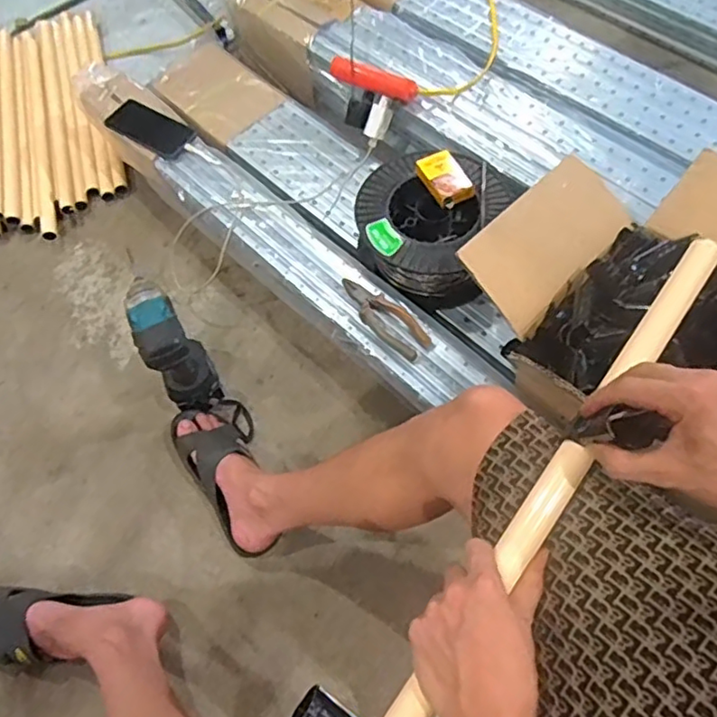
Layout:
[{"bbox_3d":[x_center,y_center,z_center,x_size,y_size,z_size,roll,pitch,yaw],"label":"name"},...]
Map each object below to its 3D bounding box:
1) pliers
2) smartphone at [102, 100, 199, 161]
[{"bbox_3d":[0.036,-0.063,0.889,0.053,0.012,0.158,-42,68,-18],"label":"pliers"},{"bbox_3d":[-0.369,-0.410,1.088,0.150,0.011,0.079,30,70,7],"label":"smartphone"}]

